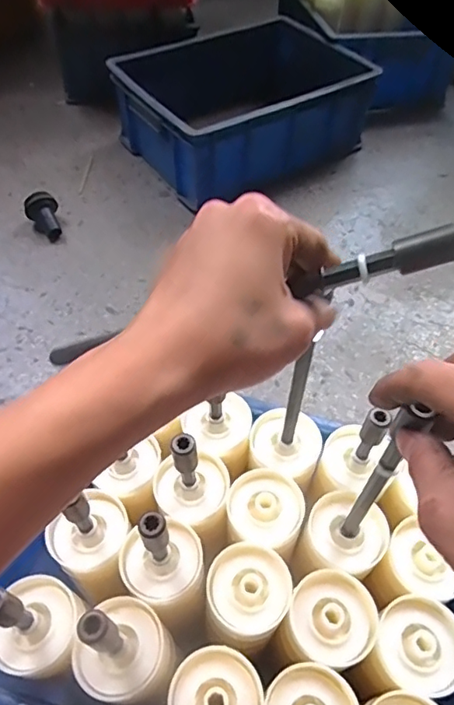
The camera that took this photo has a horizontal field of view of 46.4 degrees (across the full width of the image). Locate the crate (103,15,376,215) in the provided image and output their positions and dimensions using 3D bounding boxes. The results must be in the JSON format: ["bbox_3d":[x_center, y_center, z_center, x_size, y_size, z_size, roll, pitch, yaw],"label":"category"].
[{"bbox_3d":[0.024,-0.457,0.987,0.400,0.146,0.314,-29,58,-22],"label":"crate"}]

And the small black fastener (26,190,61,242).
[{"bbox_3d":[-0.294,-0.218,0.850,0.050,0.049,0.067,-17,55,-14],"label":"small black fastener"}]

